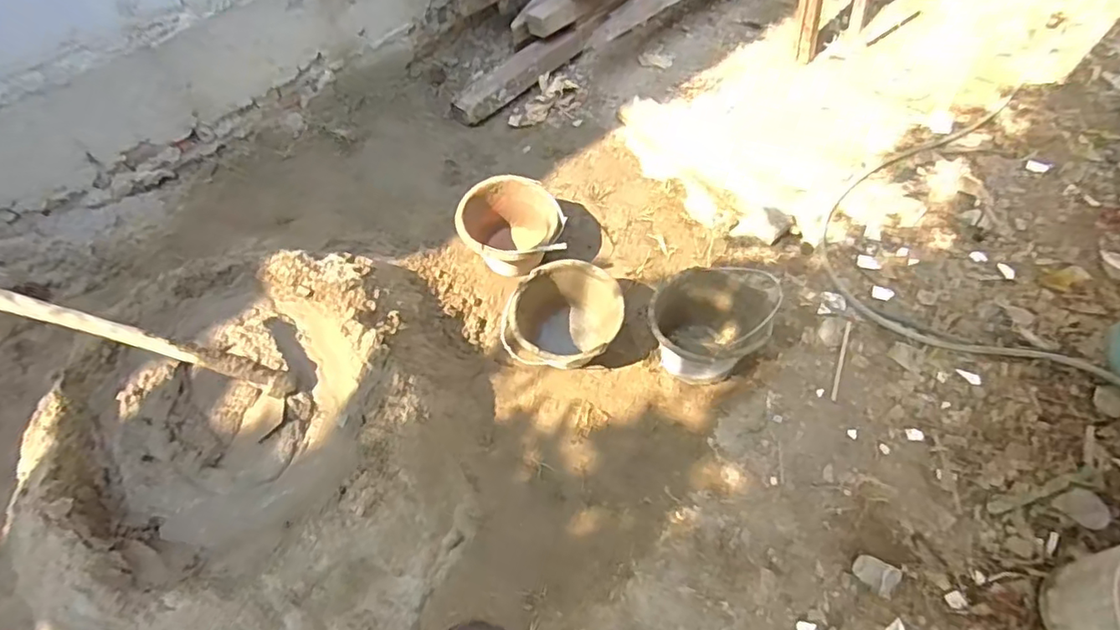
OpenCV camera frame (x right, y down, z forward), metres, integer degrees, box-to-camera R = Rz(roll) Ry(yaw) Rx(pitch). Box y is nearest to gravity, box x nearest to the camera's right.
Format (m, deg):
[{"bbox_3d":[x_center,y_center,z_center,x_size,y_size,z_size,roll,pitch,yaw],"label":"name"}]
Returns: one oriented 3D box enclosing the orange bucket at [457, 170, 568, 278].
[{"bbox_3d":[-0.139,-0.251,1.772,0.309,0.203,0.298,1,59,-1],"label":"orange bucket"}]

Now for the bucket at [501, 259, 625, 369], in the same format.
[{"bbox_3d":[0.012,0.029,1.604,0.286,0.209,0.291,1,59,-1],"label":"bucket"}]

